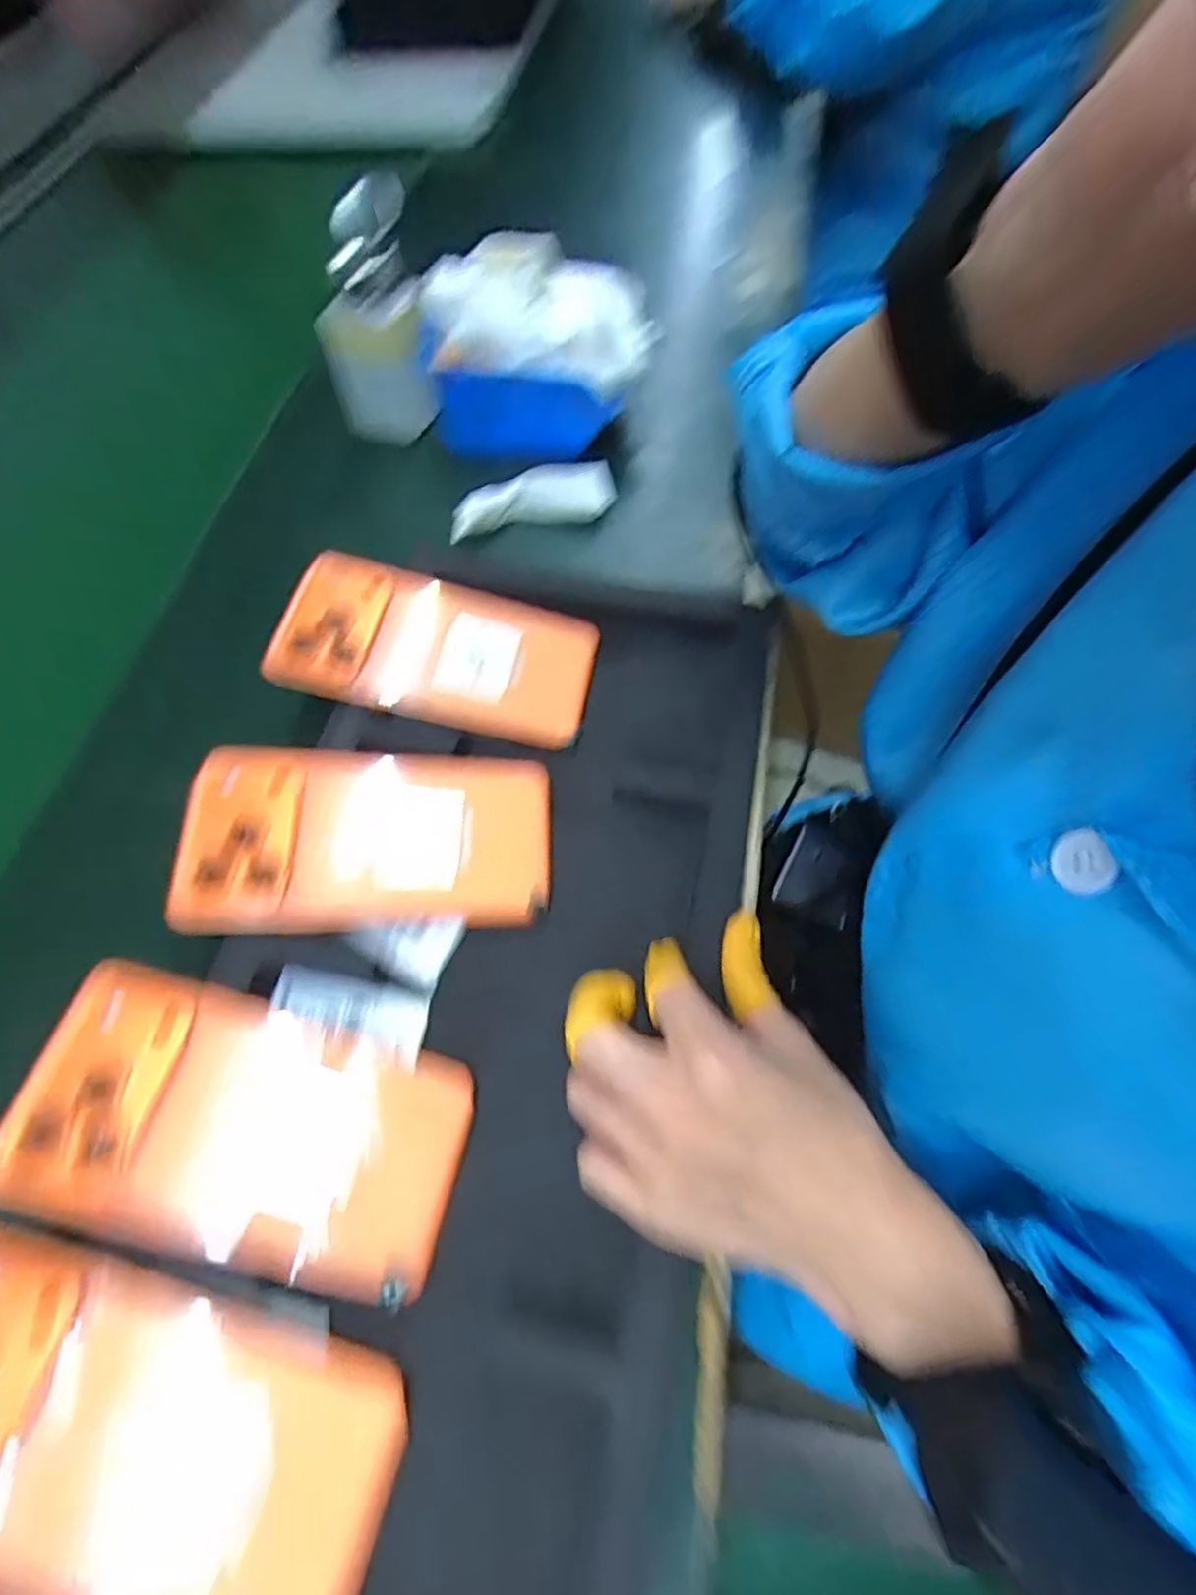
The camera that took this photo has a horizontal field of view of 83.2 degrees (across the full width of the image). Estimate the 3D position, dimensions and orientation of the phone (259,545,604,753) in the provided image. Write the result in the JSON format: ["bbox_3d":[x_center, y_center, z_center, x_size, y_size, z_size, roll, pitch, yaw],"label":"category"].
[{"bbox_3d":[-0.084,-0.081,0.361,0.161,0.007,0.083,12,71,-9],"label":"phone"}]

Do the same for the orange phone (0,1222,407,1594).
[{"bbox_3d":[-0.150,0.210,0.219,0.165,0.008,0.085,20,58,-2],"label":"orange phone"}]

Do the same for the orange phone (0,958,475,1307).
[{"bbox_3d":[-0.134,0.127,0.261,0.159,0.009,0.089,17,60,-6],"label":"orange phone"}]

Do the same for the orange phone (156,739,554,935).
[{"bbox_3d":[-0.104,0.017,0.316,0.161,0.010,0.086,0,72,-13],"label":"orange phone"}]

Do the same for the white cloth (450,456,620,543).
[{"bbox_3d":[-0.045,-0.205,0.461,0.112,0.015,0.047,-13,62,-4],"label":"white cloth"}]

